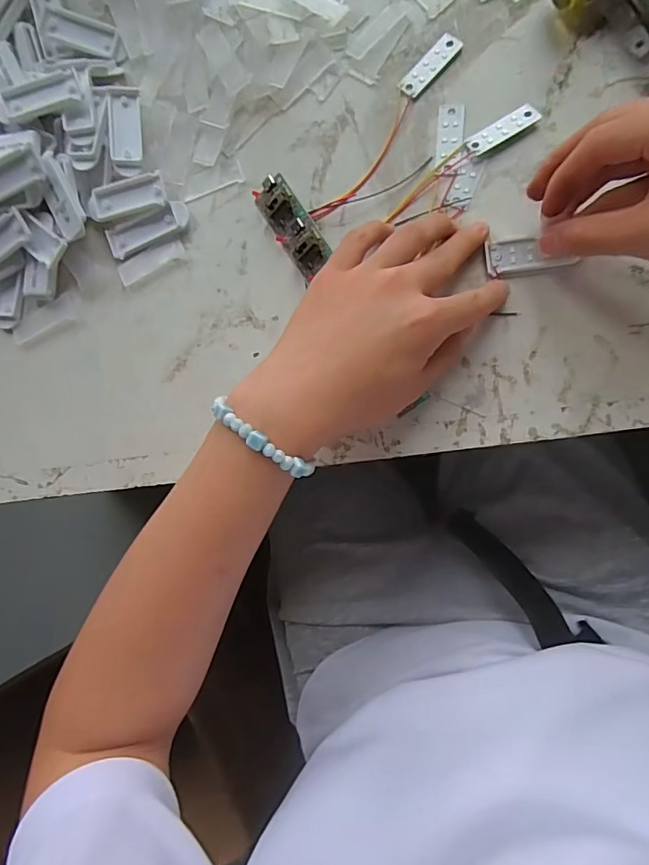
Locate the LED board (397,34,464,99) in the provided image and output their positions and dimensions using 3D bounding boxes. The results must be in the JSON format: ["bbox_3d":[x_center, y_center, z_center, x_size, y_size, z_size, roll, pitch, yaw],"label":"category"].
[{"bbox_3d":[0.067,-0.234,0.318,0.016,0.004,0.046,44,93,10],"label":"LED board"}]

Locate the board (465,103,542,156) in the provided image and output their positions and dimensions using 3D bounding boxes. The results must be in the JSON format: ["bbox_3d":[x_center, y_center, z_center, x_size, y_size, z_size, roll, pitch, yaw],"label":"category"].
[{"bbox_3d":[0.111,-0.187,0.311,0.046,0.005,0.014,-31,81,6],"label":"board"}]

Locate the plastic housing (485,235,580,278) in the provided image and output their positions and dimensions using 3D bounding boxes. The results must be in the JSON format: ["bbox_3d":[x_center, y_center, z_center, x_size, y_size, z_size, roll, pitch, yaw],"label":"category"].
[{"bbox_3d":[0.124,-0.109,0.304,0.050,0.004,0.022,-9,88,6],"label":"plastic housing"}]

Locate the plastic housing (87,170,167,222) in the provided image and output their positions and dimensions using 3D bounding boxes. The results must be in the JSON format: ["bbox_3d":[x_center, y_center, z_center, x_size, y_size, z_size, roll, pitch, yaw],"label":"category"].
[{"bbox_3d":[-0.129,-0.155,0.330,0.052,0.011,0.022,-9,84,9],"label":"plastic housing"}]

